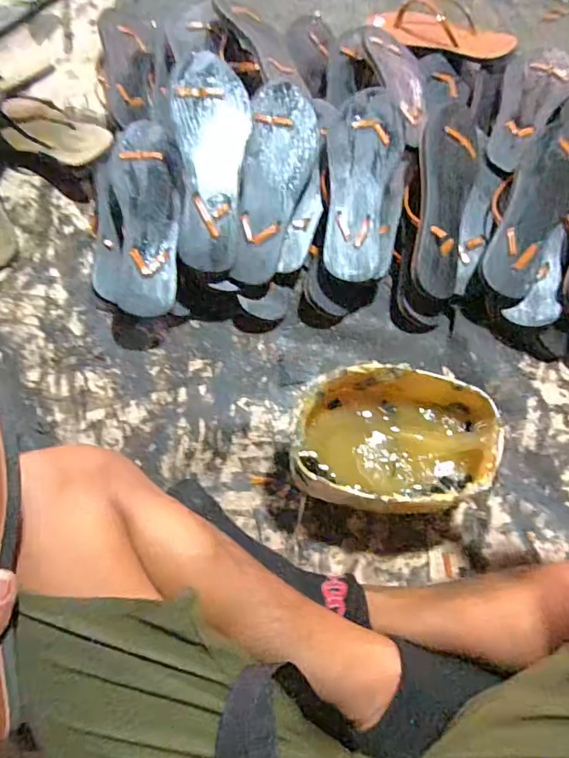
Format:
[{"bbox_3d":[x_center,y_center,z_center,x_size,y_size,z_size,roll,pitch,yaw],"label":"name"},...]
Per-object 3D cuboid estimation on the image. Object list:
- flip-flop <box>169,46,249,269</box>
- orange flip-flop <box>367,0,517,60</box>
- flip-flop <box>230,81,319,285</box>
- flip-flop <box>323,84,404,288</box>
[{"bbox_3d":[-0.085,-0.250,0.586,0.081,0.028,0.242,1,92,1],"label":"flip-flop"},{"bbox_3d":[0.237,-0.541,0.766,0.239,0.050,0.094,37,78,25],"label":"orange flip-flop"},{"bbox_3d":[-0.015,-0.233,0.618,0.078,0.030,0.235,12,89,-7],"label":"flip-flop"},{"bbox_3d":[0.091,-0.240,0.619,0.089,0.038,0.247,11,73,3],"label":"flip-flop"}]

